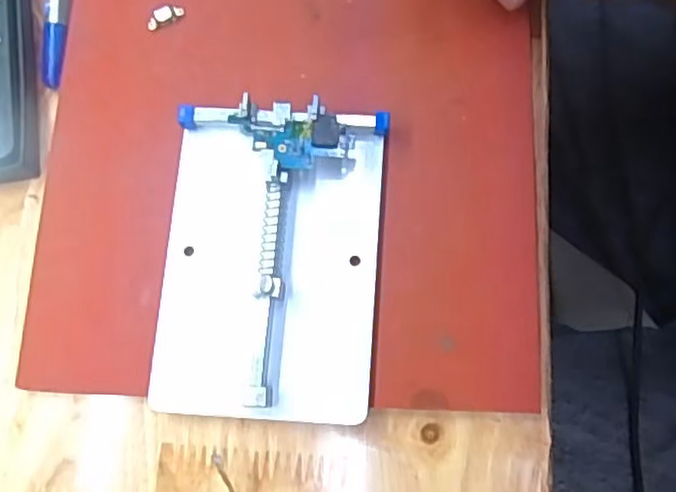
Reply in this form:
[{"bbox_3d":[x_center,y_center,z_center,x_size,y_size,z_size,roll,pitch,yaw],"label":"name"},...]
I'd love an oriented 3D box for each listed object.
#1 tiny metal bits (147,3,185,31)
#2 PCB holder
[{"bbox_3d":[-0.074,-0.098,0.283,0.017,0.006,0.007,-25,78,-7],"label":"tiny metal bits"},{"bbox_3d":[-0.026,0.004,0.249,0.080,0.020,0.116,3,77,2],"label":"PCB holder"}]

